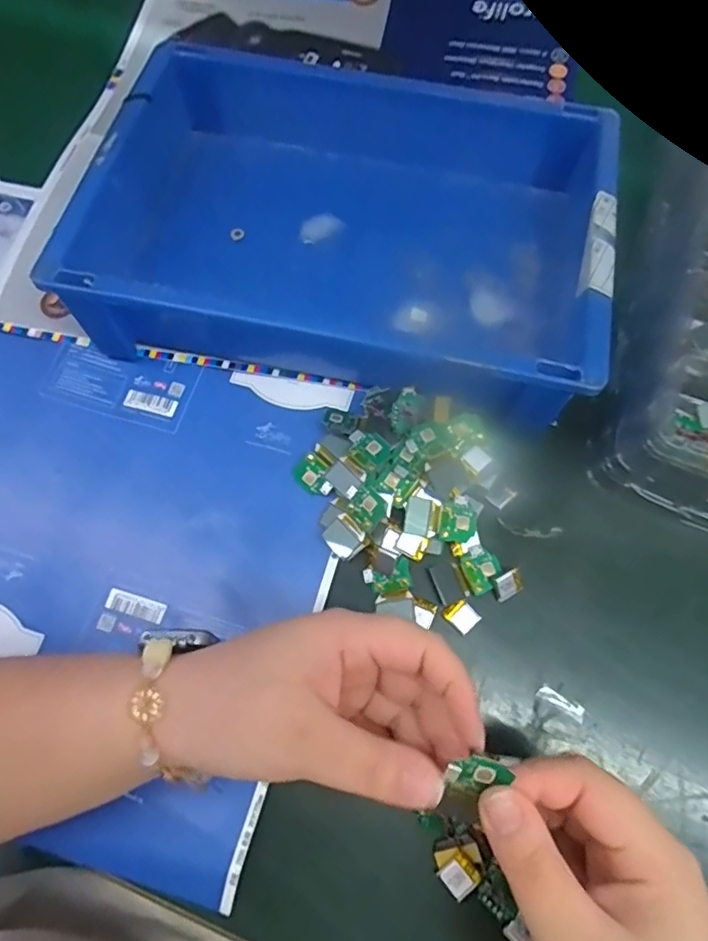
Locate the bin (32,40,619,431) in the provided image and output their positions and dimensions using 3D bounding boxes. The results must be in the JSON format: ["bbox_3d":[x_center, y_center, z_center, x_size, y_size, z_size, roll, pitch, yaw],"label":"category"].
[{"bbox_3d":[0.000,-0.160,0.360,0.303,0.076,0.228,12,71,4],"label":"bin"}]

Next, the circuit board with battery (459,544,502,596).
[{"bbox_3d":[0.071,0.054,0.313,0.020,0.004,0.025,-23,72,-8],"label":"circuit board with battery"}]

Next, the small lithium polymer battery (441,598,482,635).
[{"bbox_3d":[0.059,0.079,0.307,0.017,0.004,0.014,42,75,13],"label":"small lithium polymer battery"}]

